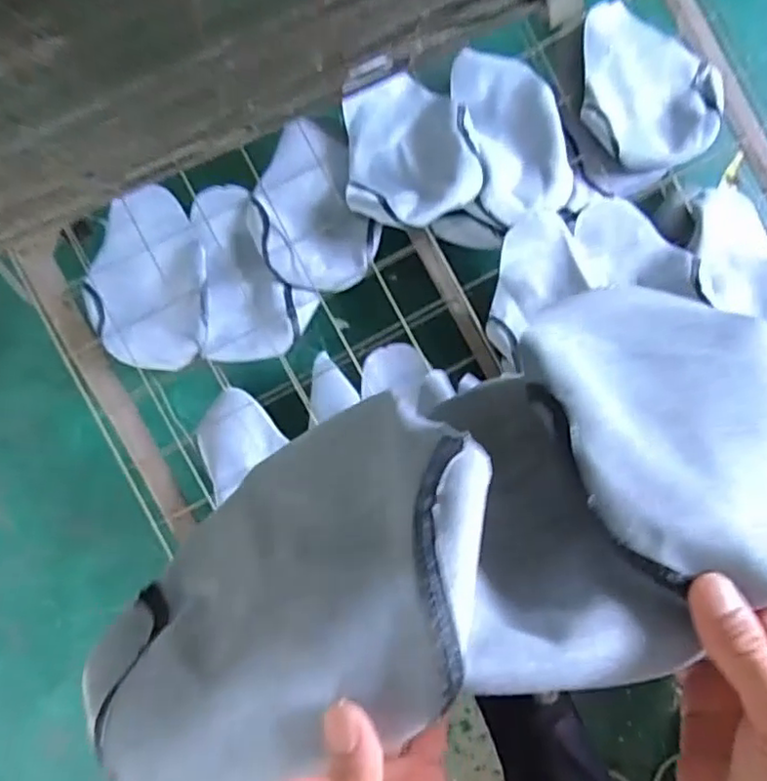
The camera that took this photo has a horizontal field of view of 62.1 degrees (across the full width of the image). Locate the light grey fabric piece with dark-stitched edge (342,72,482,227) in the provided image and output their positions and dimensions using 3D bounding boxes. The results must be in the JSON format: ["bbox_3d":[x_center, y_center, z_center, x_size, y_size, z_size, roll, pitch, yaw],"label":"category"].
[{"bbox_3d":[0.043,-0.392,1.012,0.206,0.058,0.269,-2,91,-3],"label":"light grey fabric piece with dark-stitched edge"}]

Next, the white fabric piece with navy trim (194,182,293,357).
[{"bbox_3d":[-0.221,-0.185,1.020,0.147,0.038,0.275,-6,91,-3],"label":"white fabric piece with navy trim"}]

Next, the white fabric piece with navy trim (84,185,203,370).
[{"bbox_3d":[-0.381,-0.169,1.007,0.185,0.038,0.271,-4,87,4],"label":"white fabric piece with navy trim"}]

